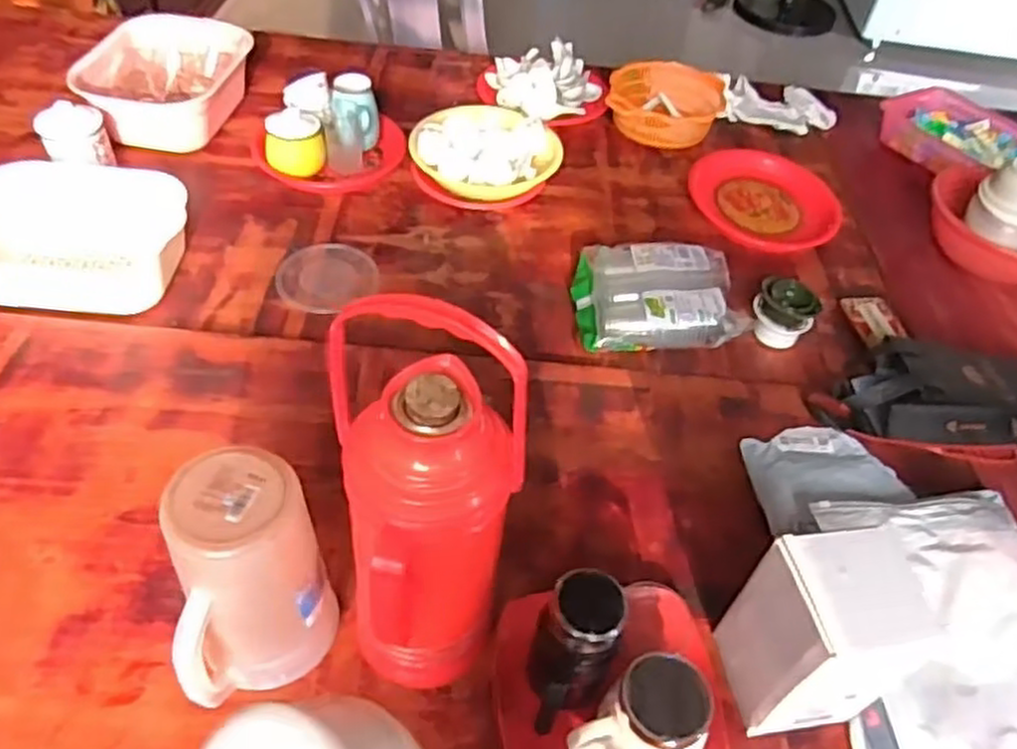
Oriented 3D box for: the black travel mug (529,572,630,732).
[{"bbox_3d":[0.055,0.253,0.678,0.072,0.154,0.101,18,49,10],"label":"black travel mug"}]

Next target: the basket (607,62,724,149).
[{"bbox_3d":[0.297,-0.525,1.493,0.222,0.077,0.170,18,48,11],"label":"basket"}]

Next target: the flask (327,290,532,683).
[{"bbox_3d":[-0.063,0.129,0.624,0.127,0.409,0.124,3,47,-3],"label":"flask"}]

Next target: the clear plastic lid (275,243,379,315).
[{"bbox_3d":[-0.268,-0.146,1.130,0.143,0.011,0.150,3,47,-3],"label":"clear plastic lid"}]

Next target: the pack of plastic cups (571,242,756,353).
[{"bbox_3d":[0.217,-0.122,1.124,0.239,0.064,0.198,-1,48,-7],"label":"pack of plastic cups"}]

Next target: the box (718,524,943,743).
[{"bbox_3d":[0.282,0.237,0.692,0.120,0.197,0.097,-3,48,-8],"label":"box"}]

